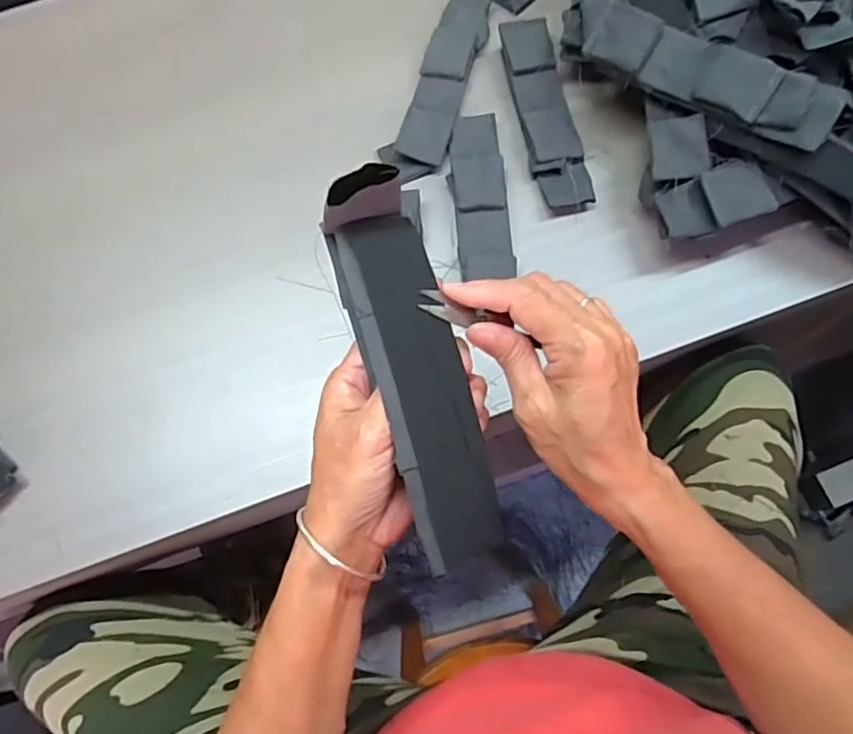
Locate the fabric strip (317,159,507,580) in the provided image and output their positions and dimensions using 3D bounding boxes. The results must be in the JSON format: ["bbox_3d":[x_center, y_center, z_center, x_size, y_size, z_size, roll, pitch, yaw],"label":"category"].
[{"bbox_3d":[-0.005,0.001,0.308,0.050,0.039,0.197,-16,87,-3],"label":"fabric strip"}]

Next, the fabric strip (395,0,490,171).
[{"bbox_3d":[0.019,-0.278,0.571,0.049,0.007,0.193,15,74,7],"label":"fabric strip"}]

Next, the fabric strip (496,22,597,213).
[{"bbox_3d":[0.109,-0.234,0.555,0.048,0.012,0.190,-11,77,-2],"label":"fabric strip"}]

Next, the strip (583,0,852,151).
[{"bbox_3d":[0.216,-0.234,0.477,0.209,0.015,0.048,31,102,16],"label":"strip"}]

